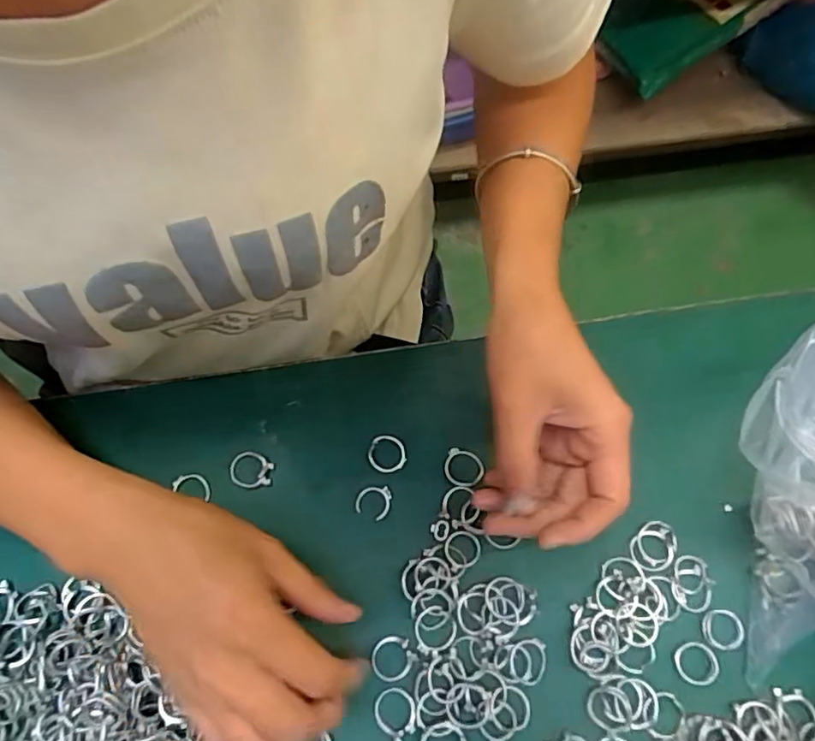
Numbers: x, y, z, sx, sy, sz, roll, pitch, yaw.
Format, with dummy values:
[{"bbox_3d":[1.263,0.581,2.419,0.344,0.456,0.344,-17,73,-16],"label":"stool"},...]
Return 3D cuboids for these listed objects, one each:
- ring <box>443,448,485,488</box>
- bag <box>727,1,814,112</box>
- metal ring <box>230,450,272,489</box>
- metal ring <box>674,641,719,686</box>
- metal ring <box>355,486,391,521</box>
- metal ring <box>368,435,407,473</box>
[{"bbox_3d":[0.033,0.057,0.334,0.022,0.004,0.021,-1,71,2],"label":"ring"},{"bbox_3d":[0.729,-0.536,1.000,0.151,0.123,0.277,-22,69,-4],"label":"bag"},{"bbox_3d":[-0.093,0.059,0.341,0.025,0.004,0.022,5,71,4],"label":"metal ring"},{"bbox_3d":[0.148,0.150,0.294,0.021,0.004,0.020,-1,71,2],"label":"metal ring"},{"bbox_3d":[-0.020,0.074,0.330,0.019,0.004,0.019,-1,71,2],"label":"metal ring"},{"bbox_3d":[-0.013,0.049,0.339,0.021,0.004,0.023,-1,71,2],"label":"metal ring"}]

